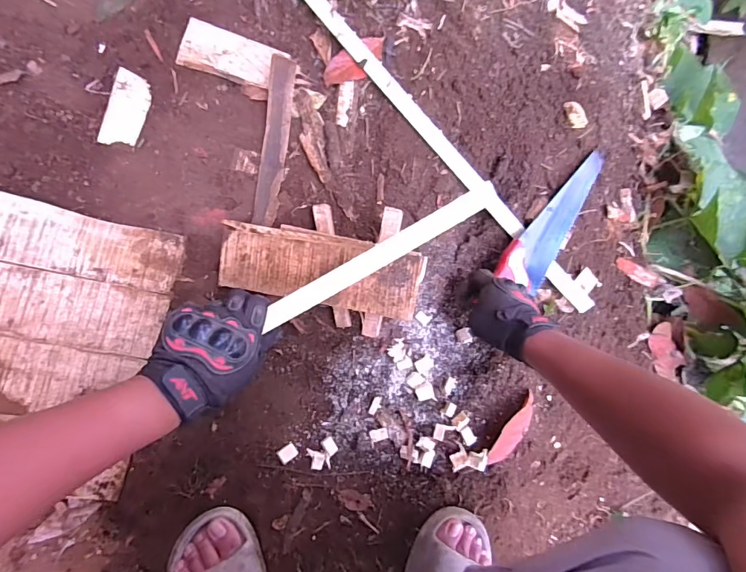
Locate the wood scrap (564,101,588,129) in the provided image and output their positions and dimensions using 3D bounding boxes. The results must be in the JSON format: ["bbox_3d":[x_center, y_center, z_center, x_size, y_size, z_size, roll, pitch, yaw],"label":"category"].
[{"bbox_3d":[0.388,-0.327,0.799,0.038,0.007,0.056,-16,86,-5],"label":"wood scrap"}]

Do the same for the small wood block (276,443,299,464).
[{"bbox_3d":[-0.125,0.246,0.613,0.026,0.013,0.022,-35,88,-6],"label":"small wood block"}]

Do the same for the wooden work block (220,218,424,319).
[{"bbox_3d":[-0.075,-0.026,0.580,0.281,0.023,0.096,10,92,9],"label":"wooden work block"}]

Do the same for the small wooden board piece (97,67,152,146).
[{"bbox_3d":[-0.357,-0.253,0.608,0.048,0.004,0.106,17,92,-28],"label":"small wooden board piece"}]

